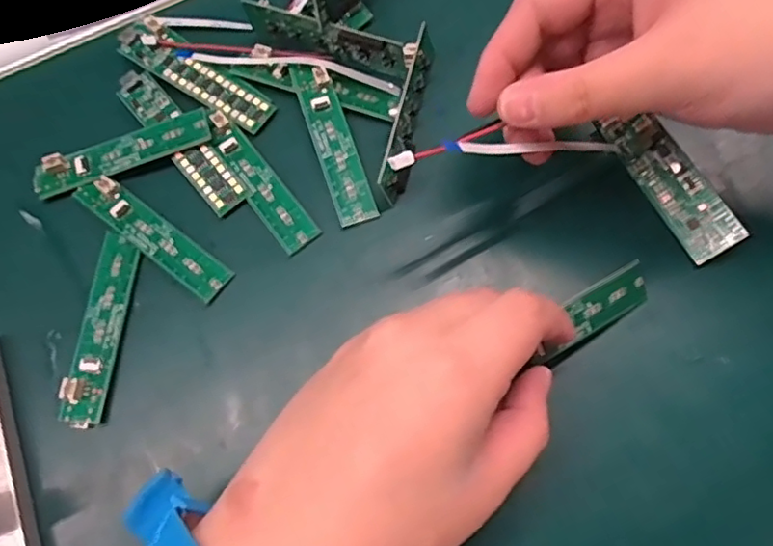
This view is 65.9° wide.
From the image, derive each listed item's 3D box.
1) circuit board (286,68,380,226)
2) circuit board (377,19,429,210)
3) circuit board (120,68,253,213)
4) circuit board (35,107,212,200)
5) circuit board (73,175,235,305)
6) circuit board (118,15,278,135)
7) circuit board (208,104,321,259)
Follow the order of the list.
[{"bbox_3d":[-0.024,-0.061,0.271,0.018,0.007,0.081,-18,78,-9],"label":"circuit board"},{"bbox_3d":[0.010,-0.071,0.269,0.005,0.021,0.078,7,75,30],"label":"circuit board"},{"bbox_3d":[-0.095,-0.062,0.274,0.018,0.004,0.084,-40,76,-11],"label":"circuit board"},{"bbox_3d":[-0.120,-0.054,0.270,0.082,0.006,0.018,-20,74,-5],"label":"circuit board"},{"bbox_3d":[-0.103,-0.017,0.261,0.080,0.005,0.017,36,77,11],"label":"circuit board"},{"bbox_3d":[-0.091,-0.096,0.283,0.083,0.004,0.022,33,76,10],"label":"circuit board"},{"bbox_3d":[-0.059,-0.043,0.268,0.017,0.006,0.077,-37,76,-10],"label":"circuit board"}]

